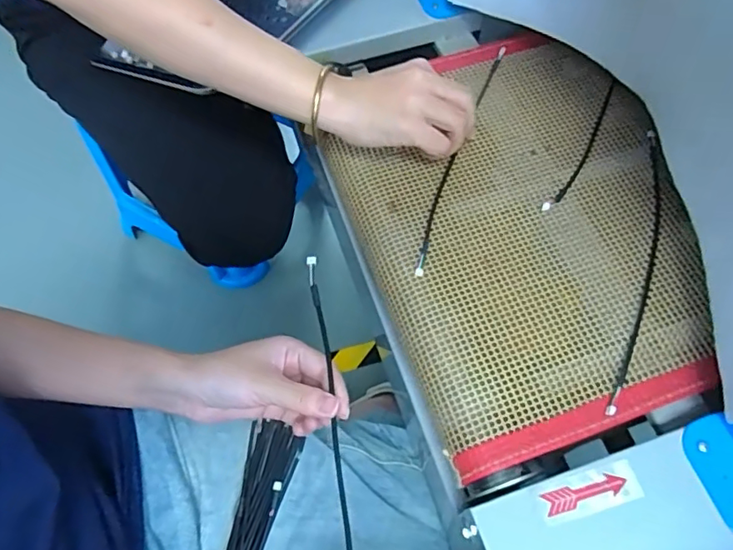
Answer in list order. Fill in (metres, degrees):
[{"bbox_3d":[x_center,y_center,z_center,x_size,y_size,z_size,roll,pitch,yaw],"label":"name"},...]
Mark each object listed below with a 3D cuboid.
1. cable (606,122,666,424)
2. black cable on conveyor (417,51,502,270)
[{"bbox_3d":[0.232,-0.012,0.454,0.028,0.010,0.278,16,64,10],"label":"cable"},{"bbox_3d":[0.088,-0.116,0.510,0.014,0.014,0.276,18,65,11],"label":"black cable on conveyor"}]

